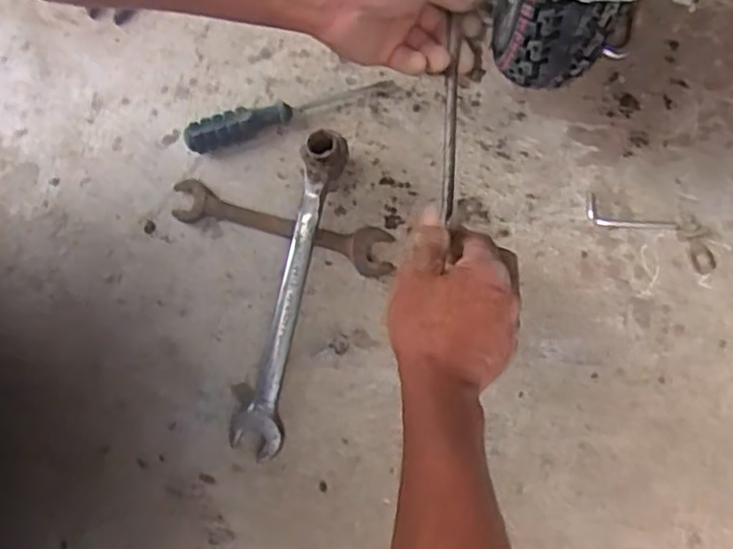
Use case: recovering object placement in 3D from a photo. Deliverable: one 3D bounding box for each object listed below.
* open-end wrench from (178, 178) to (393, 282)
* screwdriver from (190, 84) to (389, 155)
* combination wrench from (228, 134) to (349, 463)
[{"bbox_3d":[-0.073,-0.042,0.613,0.200,0.012,0.038,17,71,4],"label":"open-end wrench"},{"bbox_3d":[-0.070,-0.153,0.641,0.190,0.026,0.025,-23,73,-10],"label":"screwdriver"},{"bbox_3d":[-0.063,0.014,0.585,0.040,0.023,0.266,12,82,3],"label":"combination wrench"}]

